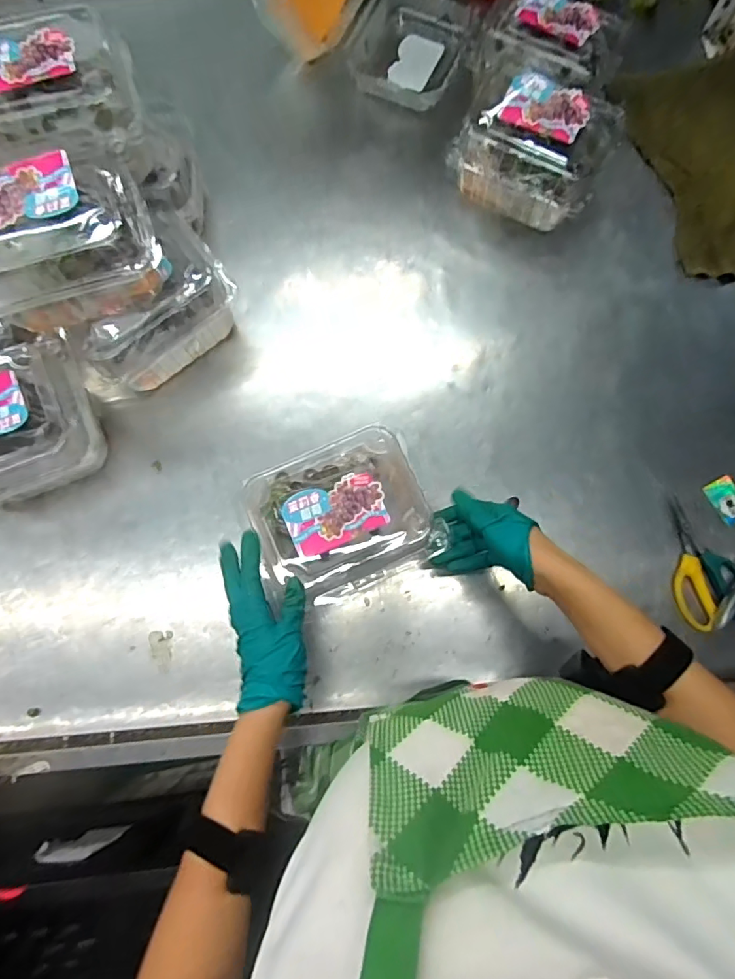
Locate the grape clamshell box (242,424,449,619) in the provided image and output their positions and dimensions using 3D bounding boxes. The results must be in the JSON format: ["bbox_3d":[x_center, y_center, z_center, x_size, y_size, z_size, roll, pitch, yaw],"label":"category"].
[{"bbox_3d":[-0.024,0.024,0.490,0.164,0.053,0.143,-23,77,-5],"label":"grape clamshell box"}]

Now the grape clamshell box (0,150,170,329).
[{"bbox_3d":[-0.288,-0.230,0.470,0.175,0.098,0.125,-19,77,-5],"label":"grape clamshell box"}]

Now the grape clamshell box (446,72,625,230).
[{"bbox_3d":[0.207,-0.423,0.618,0.170,0.118,0.165,26,78,6],"label":"grape clamshell box"}]

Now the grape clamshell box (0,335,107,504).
[{"bbox_3d":[-0.380,-0.069,0.541,0.175,0.113,0.168,-22,77,-5],"label":"grape clamshell box"}]

